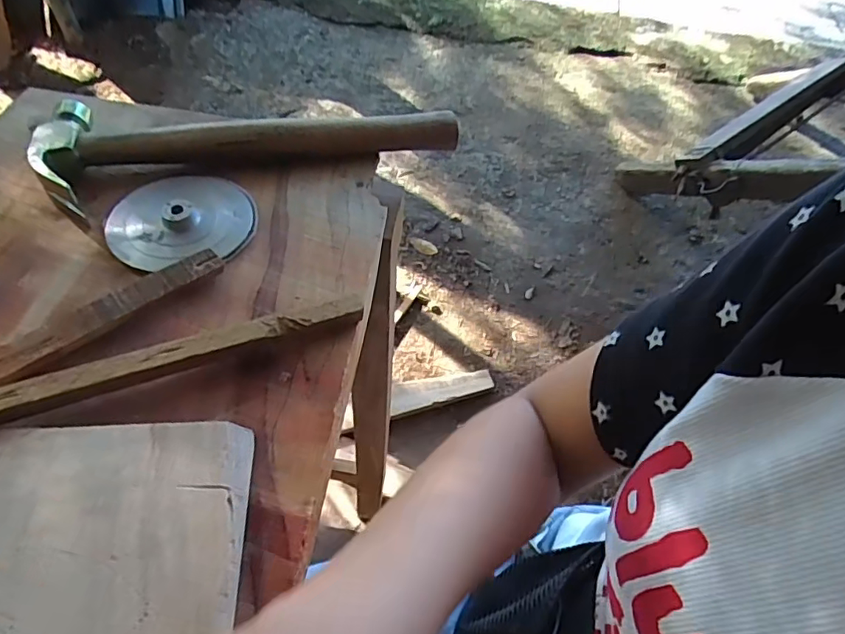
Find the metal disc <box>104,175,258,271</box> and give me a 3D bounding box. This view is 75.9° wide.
[{"bbox_3d":[-0.167,-0.071,0.377,0.095,0.013,0.082,-11,55,-14],"label":"metal disc"}]

